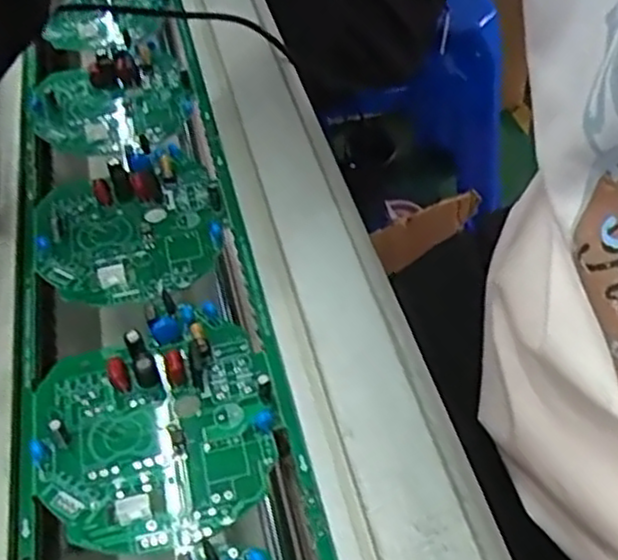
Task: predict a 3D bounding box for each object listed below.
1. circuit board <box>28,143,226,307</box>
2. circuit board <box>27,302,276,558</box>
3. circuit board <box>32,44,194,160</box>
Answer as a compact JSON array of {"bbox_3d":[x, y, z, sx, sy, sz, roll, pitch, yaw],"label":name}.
[{"bbox_3d":[-0.080,-0.026,0.331,0.079,0.015,0.086,-16,49,-10],"label":"circuit board"},{"bbox_3d":[-0.054,0.049,0.259,0.080,0.015,0.085,-17,49,-10],"label":"circuit board"},{"bbox_3d":[-0.100,-0.093,0.391,0.080,0.015,0.077,-23,50,-15],"label":"circuit board"}]

